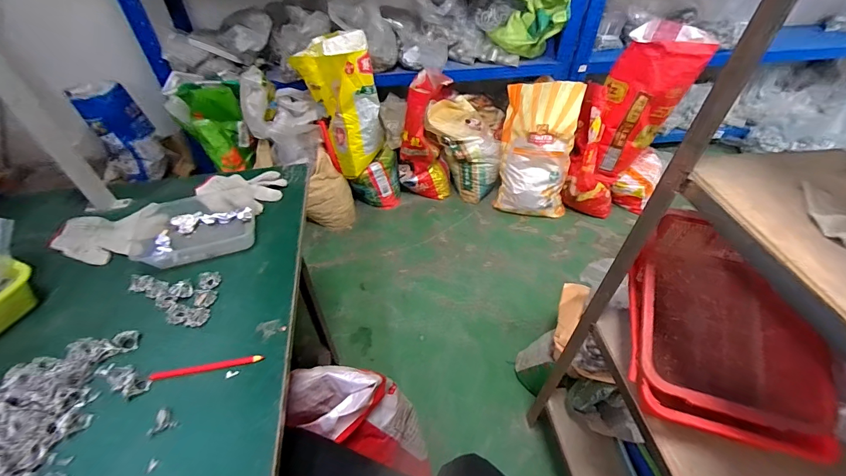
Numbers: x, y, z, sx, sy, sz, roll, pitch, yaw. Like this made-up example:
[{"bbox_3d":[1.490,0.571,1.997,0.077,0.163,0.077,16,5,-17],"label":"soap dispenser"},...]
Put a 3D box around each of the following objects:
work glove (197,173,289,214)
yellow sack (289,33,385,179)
[{"bbox_3d":[-0.417,-0.108,0.826,0.182,0.033,0.140,2,44,2],"label":"work glove"},{"bbox_3d":[-0.339,-0.582,1.612,0.291,0.560,0.190,-31,53,-28],"label":"yellow sack"}]

